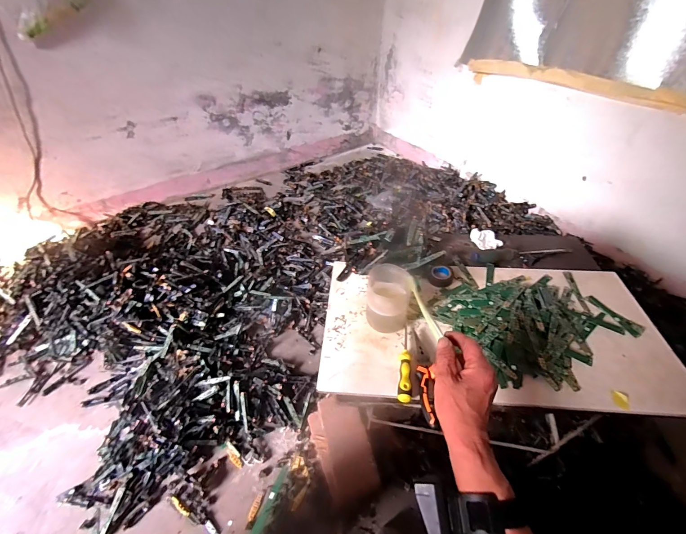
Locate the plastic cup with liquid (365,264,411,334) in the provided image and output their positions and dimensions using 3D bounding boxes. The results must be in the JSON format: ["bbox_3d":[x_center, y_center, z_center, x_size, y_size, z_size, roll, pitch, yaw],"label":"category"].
[{"bbox_3d":[0.079,0.054,0.563,0.074,0.100,0.080,0,44,0],"label":"plastic cup with liquid"}]

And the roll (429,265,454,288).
[{"bbox_3d":[0.200,0.019,0.651,0.046,0.019,0.047,0,44,0],"label":"roll"}]

